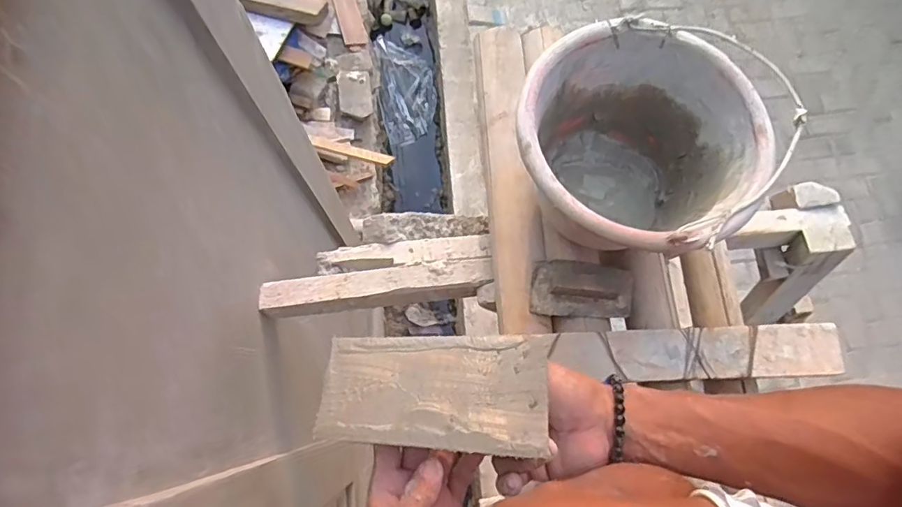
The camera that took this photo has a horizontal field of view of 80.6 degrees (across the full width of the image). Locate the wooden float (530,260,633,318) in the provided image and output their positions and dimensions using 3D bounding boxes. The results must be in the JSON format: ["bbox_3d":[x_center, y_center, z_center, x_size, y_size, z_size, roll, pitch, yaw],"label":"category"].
[{"bbox_3d":[0.157,0.039,0.629,0.117,0.040,0.067,1,75,-1],"label":"wooden float"}]

